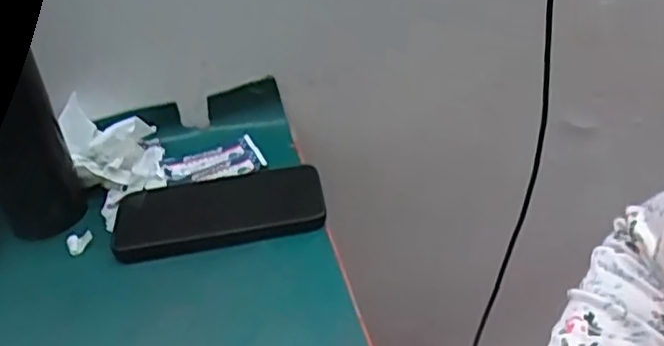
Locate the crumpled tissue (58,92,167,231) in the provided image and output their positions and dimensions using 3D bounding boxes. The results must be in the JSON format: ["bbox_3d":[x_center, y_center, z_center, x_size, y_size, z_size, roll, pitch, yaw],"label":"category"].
[{"bbox_3d":[-0.189,-0.018,0.579,0.078,0.051,0.138,-21,35,-19],"label":"crumpled tissue"}]

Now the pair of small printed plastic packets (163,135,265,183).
[{"bbox_3d":[-0.107,-0.009,0.595,0.090,0.008,0.051,-14,34,-9],"label":"pair of small printed plastic packets"}]

